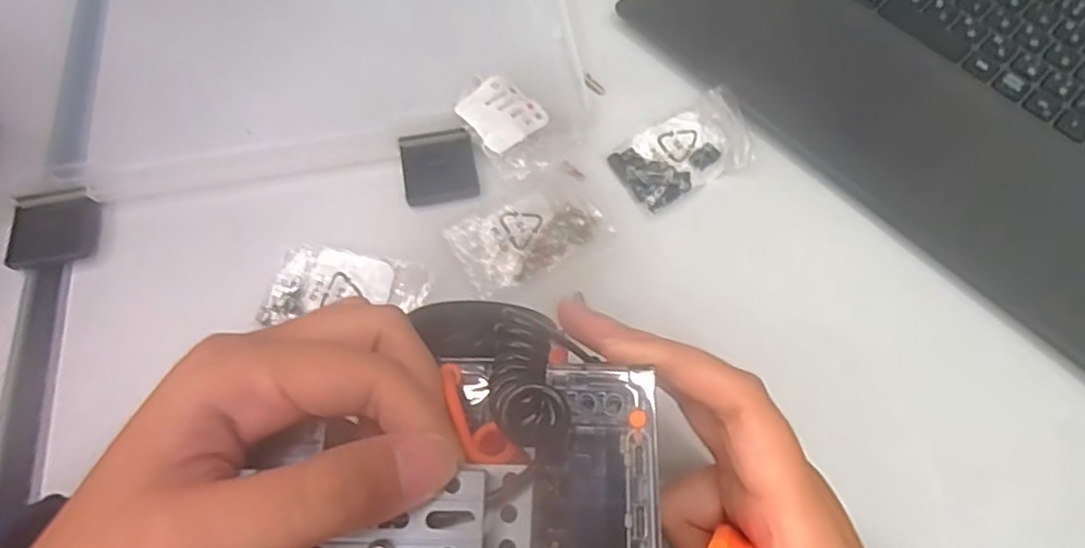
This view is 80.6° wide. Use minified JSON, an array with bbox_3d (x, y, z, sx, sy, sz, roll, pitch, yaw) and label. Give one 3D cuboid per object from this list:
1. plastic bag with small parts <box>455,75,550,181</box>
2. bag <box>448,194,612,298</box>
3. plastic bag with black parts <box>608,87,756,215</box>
[{"bbox_3d":[-0.018,-0.079,0.332,0.041,0.017,0.054,-42,73,-16],"label":"plastic bag with small parts"},{"bbox_3d":[-0.006,-0.021,0.312,0.072,0.017,0.037,-28,69,-11],"label":"bag"},{"bbox_3d":[0.074,-0.065,0.330,0.069,0.012,0.043,-26,69,-11],"label":"plastic bag with black parts"}]

